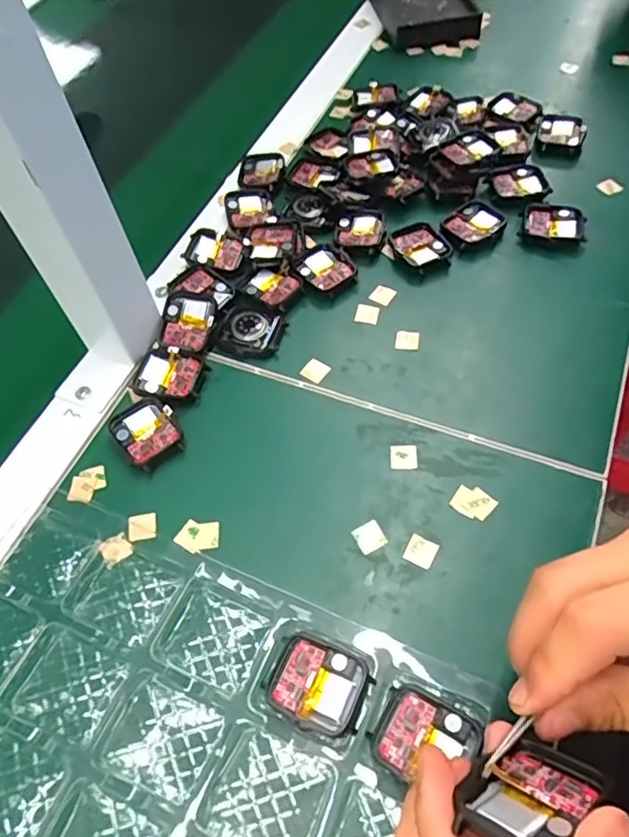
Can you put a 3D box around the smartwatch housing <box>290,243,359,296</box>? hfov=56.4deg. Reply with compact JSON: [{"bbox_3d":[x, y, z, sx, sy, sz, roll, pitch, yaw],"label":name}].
[{"bbox_3d":[0.006,-0.111,0.430,0.040,0.007,0.044,-35,60,-17],"label":"smartwatch housing"}]

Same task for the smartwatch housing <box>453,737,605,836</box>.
[{"bbox_3d":[0.067,0.119,0.187,0.049,0.035,0.006,-12,97,-44],"label":"smartwatch housing"}]

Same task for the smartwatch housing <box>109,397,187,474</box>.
[{"bbox_3d":[-0.104,0.008,0.366,0.037,0.010,0.045,-39,62,-19],"label":"smartwatch housing"}]

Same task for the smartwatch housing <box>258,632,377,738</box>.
[{"bbox_3d":[0.001,0.128,0.281,0.045,0.014,0.036,19,60,17],"label":"smartwatch housing"}]

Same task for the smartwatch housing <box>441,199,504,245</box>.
[{"bbox_3d":[0.121,-0.149,0.451,0.038,0.010,0.044,37,67,25],"label":"smartwatch housing"}]

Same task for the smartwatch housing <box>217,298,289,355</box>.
[{"bbox_3d":[-0.044,-0.063,0.405,0.044,0.007,0.041,14,59,14],"label":"smartwatch housing"}]

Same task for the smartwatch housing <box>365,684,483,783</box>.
[{"bbox_3d":[0.049,0.144,0.264,0.043,0.012,0.036,24,62,19],"label":"smartwatch housing"}]

